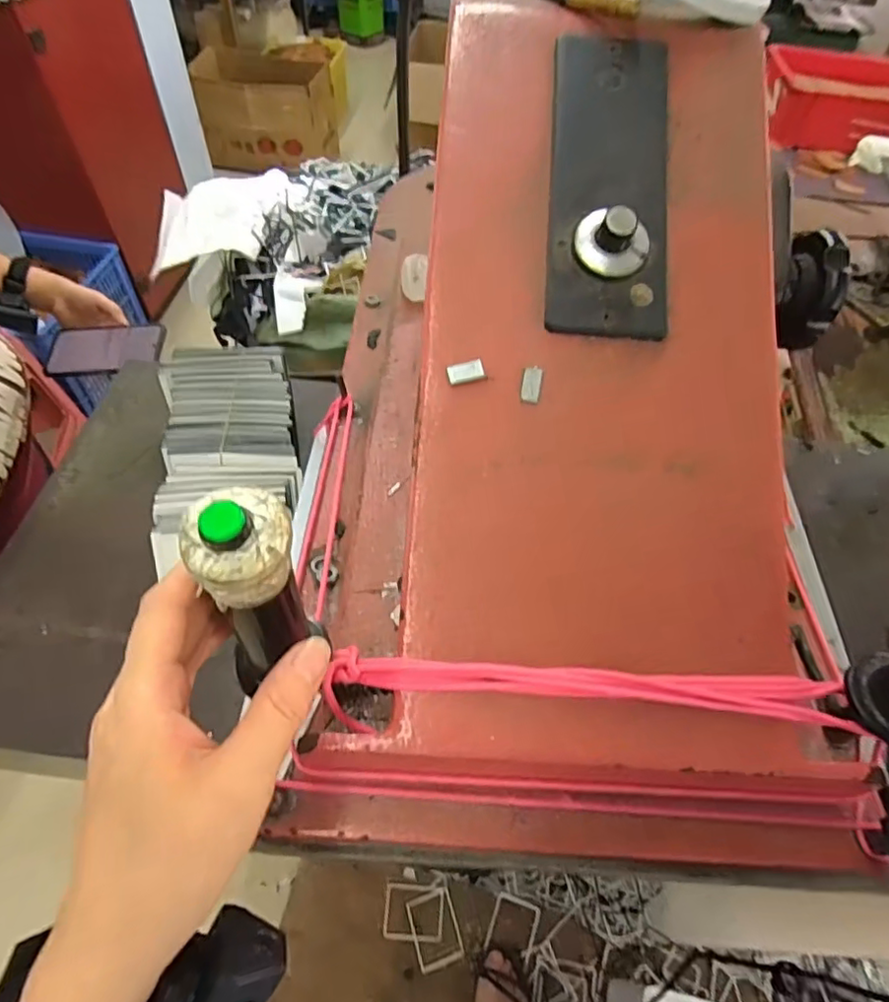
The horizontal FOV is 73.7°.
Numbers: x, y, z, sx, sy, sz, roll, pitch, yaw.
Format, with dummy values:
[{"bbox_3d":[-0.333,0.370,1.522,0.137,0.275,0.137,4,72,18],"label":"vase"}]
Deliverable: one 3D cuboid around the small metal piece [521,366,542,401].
[{"bbox_3d":[0.049,-0.066,0.332,0.010,0.004,0.020,9,79,4],"label":"small metal piece"}]

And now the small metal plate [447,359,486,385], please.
[{"bbox_3d":[0.012,-0.072,0.331,0.020,0.004,0.011,-14,93,-1],"label":"small metal plate"}]

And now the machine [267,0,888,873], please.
[{"bbox_3d":[0.068,-0.076,0.371,0.318,0.251,0.500,1,54,-3],"label":"machine"}]

